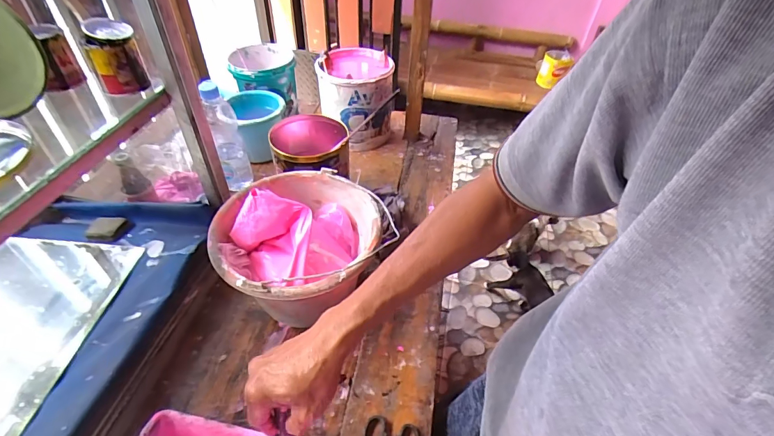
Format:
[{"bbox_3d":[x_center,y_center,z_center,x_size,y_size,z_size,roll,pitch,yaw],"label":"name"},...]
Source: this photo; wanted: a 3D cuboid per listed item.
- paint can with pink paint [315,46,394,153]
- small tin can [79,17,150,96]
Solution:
[{"bbox_3d":[-0.076,-0.296,0.978,0.171,0.189,0.172,2,45,-2],"label":"paint can with pink paint"},{"bbox_3d":[-0.338,-0.199,0.490,0.054,0.078,0.046,-21,50,-24],"label":"small tin can"}]

